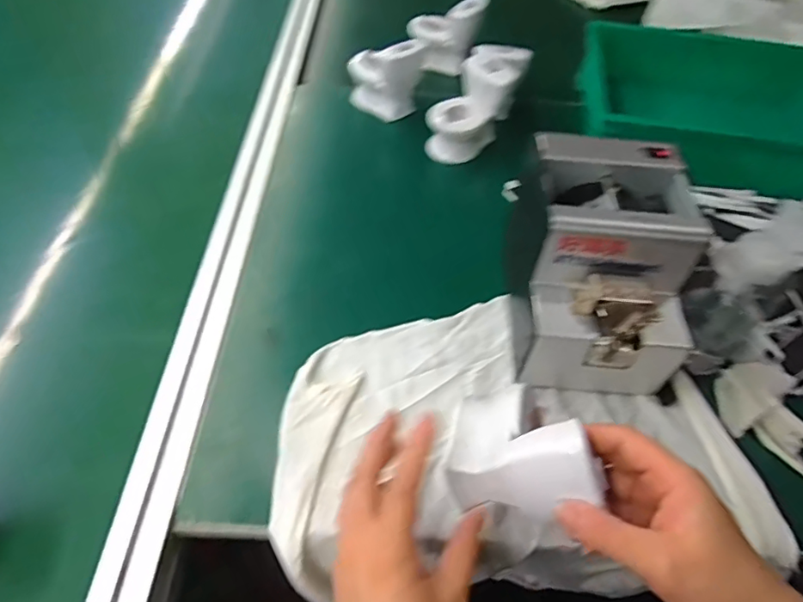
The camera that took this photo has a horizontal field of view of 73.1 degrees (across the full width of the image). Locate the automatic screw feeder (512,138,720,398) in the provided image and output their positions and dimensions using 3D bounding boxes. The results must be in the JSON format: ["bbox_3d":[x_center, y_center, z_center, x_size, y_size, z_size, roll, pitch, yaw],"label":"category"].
[{"bbox_3d":[0.172,-0.030,0.476,0.137,0.144,0.179,10,51,4],"label":"automatic screw feeder"}]

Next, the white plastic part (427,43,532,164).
[{"bbox_3d":[0.096,-0.249,0.686,0.092,0.101,0.137,18,52,11],"label":"white plastic part"}]

